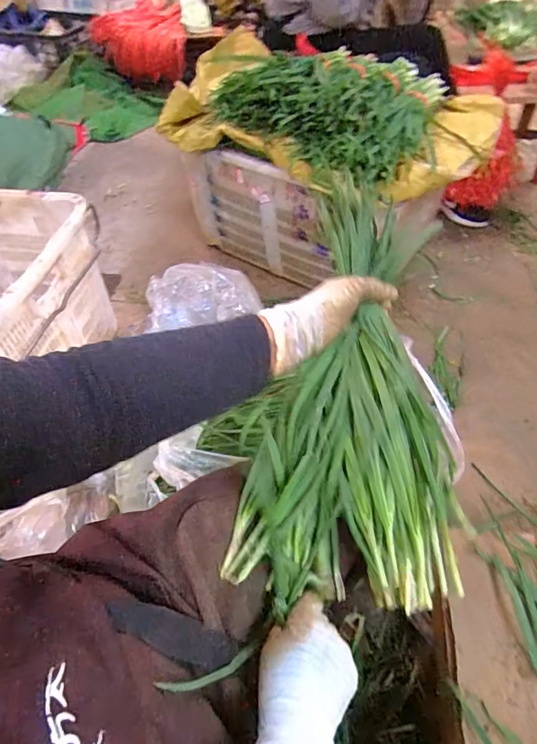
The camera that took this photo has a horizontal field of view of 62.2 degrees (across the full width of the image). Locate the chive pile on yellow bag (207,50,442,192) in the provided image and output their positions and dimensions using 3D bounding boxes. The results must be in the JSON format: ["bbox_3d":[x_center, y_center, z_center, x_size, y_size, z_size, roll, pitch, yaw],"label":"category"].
[{"bbox_3d":[0.147,-0.650,1.028,0.479,0.142,0.482,22,57,18],"label":"chive pile on yellow bag"}]

